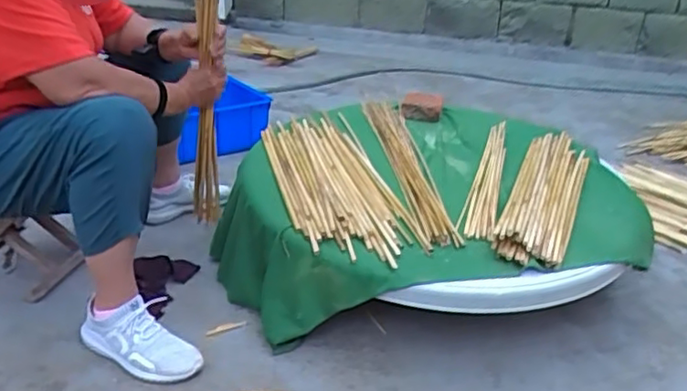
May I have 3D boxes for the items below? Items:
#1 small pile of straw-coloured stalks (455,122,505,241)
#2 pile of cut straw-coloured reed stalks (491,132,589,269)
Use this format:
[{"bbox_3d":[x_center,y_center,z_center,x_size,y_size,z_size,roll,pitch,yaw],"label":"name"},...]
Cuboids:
[{"bbox_3d":[0.329,-0.047,1.445,0.074,0.050,0.522,10,26,13],"label":"small pile of straw-coloured stalks"},{"bbox_3d":[0.459,-0.012,1.409,0.143,0.062,0.607,13,27,20],"label":"pile of cut straw-coloured reed stalks"}]

